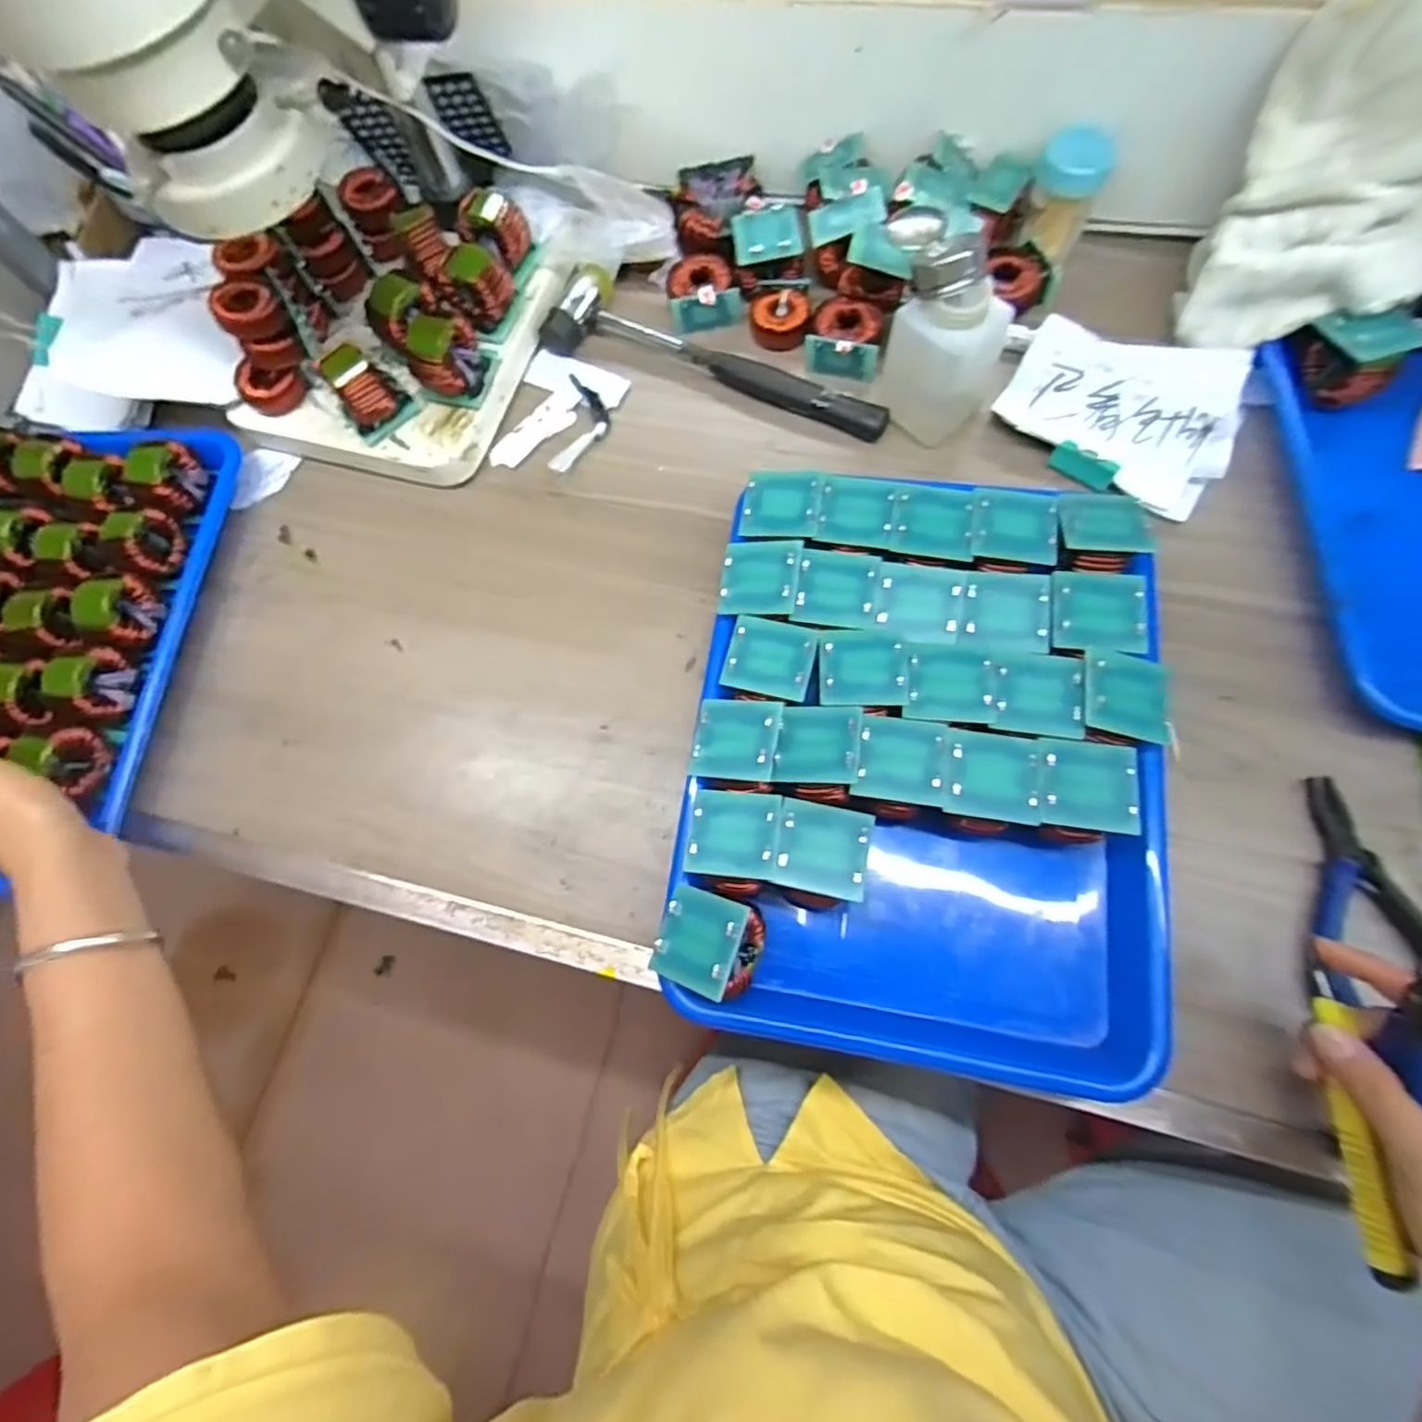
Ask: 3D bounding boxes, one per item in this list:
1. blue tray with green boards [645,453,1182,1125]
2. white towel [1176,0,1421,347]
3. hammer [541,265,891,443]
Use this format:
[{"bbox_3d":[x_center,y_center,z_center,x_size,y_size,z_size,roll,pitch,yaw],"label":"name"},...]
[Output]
[{"bbox_3d":[0.116,0.024,0.381,0.248,0.069,0.318,7,73,8],"label":"blue tray with green boards"},{"bbox_3d":[0.418,-0.310,0.393,0.189,0.053,0.190,15,117,8],"label":"white towel"},{"bbox_3d":[0.001,-0.247,0.494,0.268,0.033,0.069,29,77,14],"label":"hammer"}]

